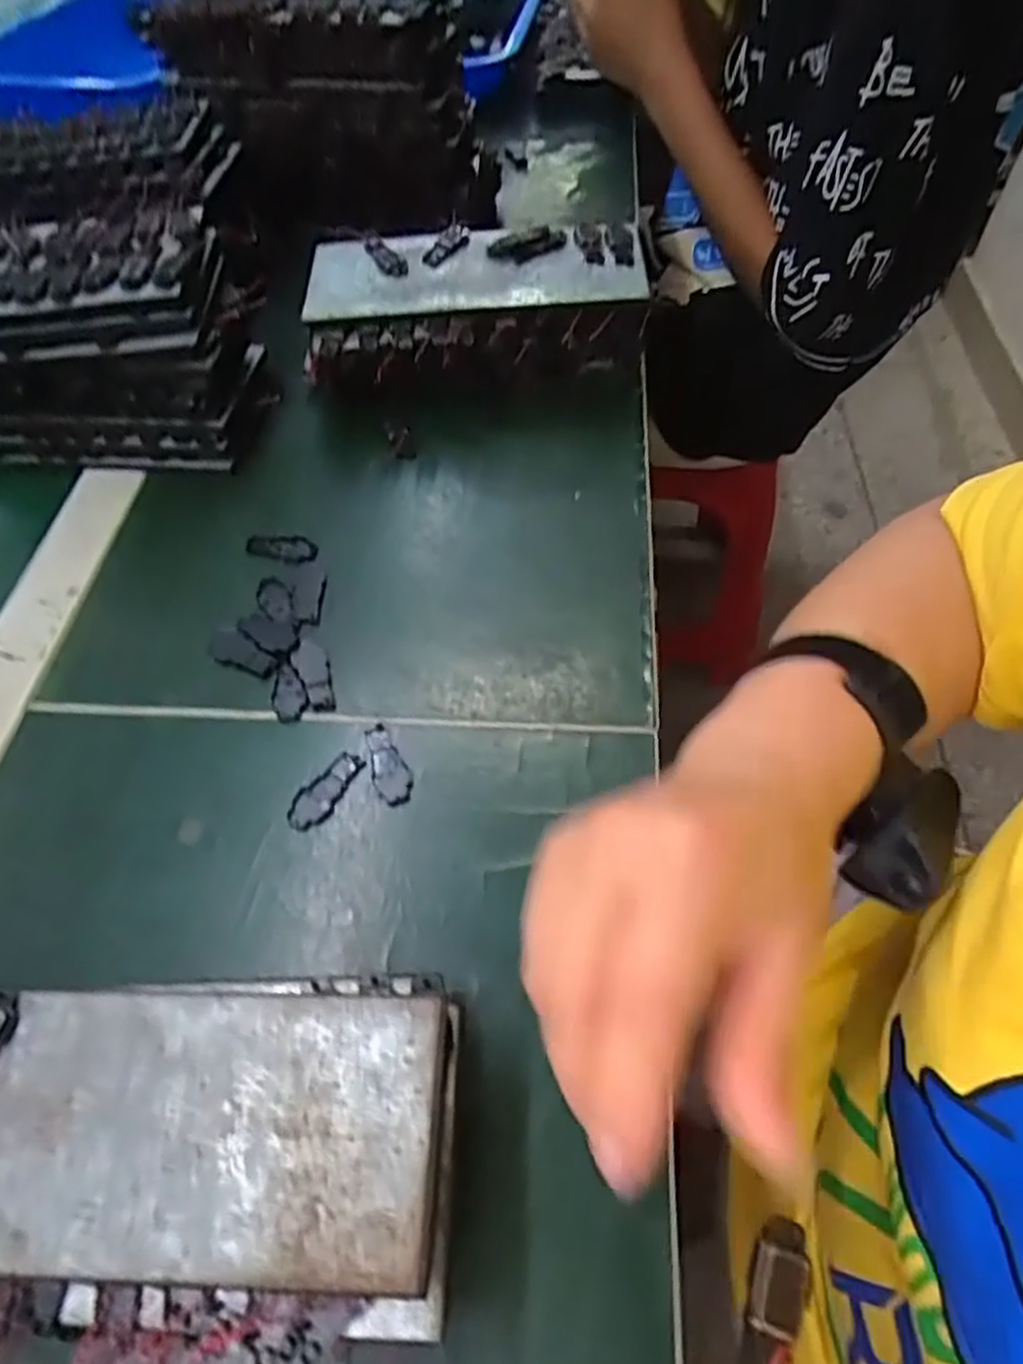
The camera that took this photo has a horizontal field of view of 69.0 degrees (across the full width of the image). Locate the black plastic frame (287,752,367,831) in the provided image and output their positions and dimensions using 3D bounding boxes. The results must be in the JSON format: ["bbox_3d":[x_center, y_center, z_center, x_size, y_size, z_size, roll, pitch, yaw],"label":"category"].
[{"bbox_3d":[-0.080,0.045,0.318,0.016,0.004,0.039,28,62,21],"label":"black plastic frame"}]

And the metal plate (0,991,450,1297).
[{"bbox_3d":[-0.118,0.125,0.211,0.194,0.004,0.069,0,56,4],"label":"metal plate"}]

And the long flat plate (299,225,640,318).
[{"bbox_3d":[-0.023,-0.242,0.436,0.195,0.006,0.078,-3,60,4],"label":"long flat plate"}]

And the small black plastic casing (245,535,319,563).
[{"bbox_3d":[-0.124,-0.073,0.400,0.039,0.004,0.017,7,57,9],"label":"small black plastic casing"}]

